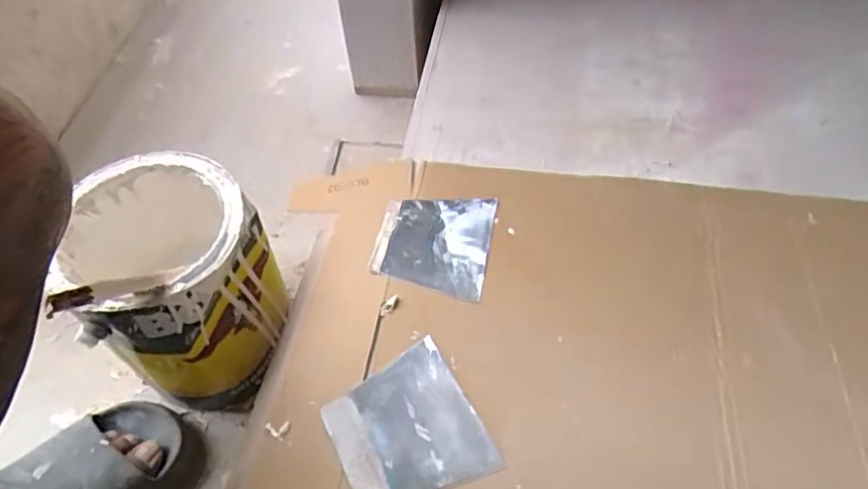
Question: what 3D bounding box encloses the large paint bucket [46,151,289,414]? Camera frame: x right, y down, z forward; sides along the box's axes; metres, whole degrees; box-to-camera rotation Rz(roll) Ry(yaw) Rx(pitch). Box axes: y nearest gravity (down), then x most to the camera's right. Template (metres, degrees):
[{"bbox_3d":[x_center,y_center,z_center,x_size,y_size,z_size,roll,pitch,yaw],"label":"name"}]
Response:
[{"bbox_3d":[-0.229,0.043,0.558,0.147,0.204,0.165,-16,53,-9],"label":"large paint bucket"}]

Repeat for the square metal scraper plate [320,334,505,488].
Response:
[{"bbox_3d":[-0.020,0.135,0.425,0.099,0.007,0.107,-24,57,-16],"label":"square metal scraper plate"}]

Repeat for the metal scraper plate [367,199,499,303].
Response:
[{"bbox_3d":[-0.001,-0.002,0.526,0.102,0.006,0.106,7,53,8],"label":"metal scraper plate"}]

